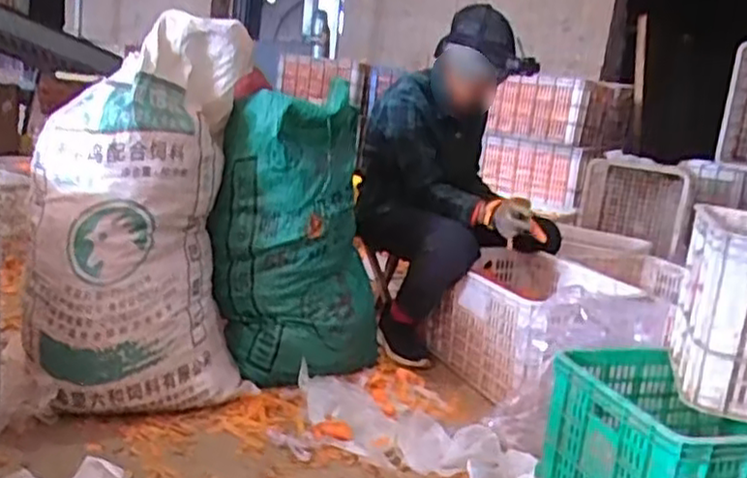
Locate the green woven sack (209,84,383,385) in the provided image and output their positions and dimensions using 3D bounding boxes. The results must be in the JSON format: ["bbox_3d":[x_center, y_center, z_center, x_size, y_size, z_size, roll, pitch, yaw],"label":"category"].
[{"bbox_3d":[-0.155,-0.005,1.610,0.271,0.590,0.342,15,15,34],"label":"green woven sack"}]

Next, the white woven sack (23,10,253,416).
[{"bbox_3d":[-0.455,-0.055,1.390,0.387,0.723,0.222,2,13,-21],"label":"white woven sack"}]

